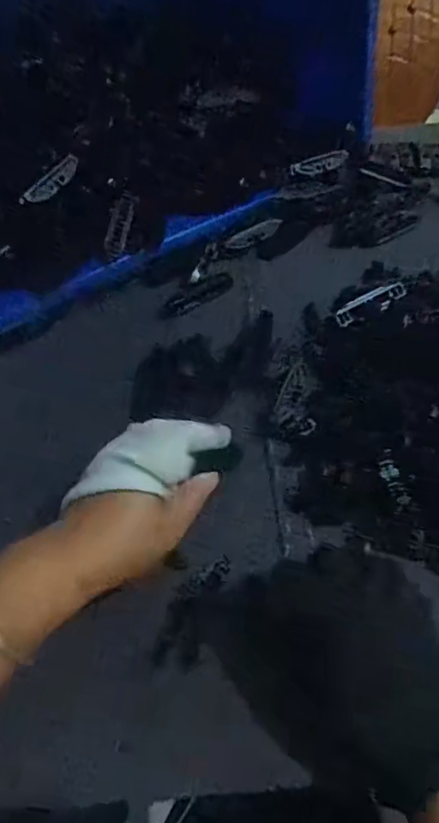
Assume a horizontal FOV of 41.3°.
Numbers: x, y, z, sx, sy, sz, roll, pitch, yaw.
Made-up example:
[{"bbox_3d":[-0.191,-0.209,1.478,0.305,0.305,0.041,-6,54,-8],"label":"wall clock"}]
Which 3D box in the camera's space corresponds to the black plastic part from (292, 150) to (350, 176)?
[{"bbox_3d":[0.115,-0.289,0.679,0.078,0.014,0.017,-19,48,-11],"label":"black plastic part"}]

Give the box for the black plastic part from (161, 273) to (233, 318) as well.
[{"bbox_3d":[-0.022,-0.118,0.596,0.079,0.014,0.022,-23,49,-15],"label":"black plastic part"}]

